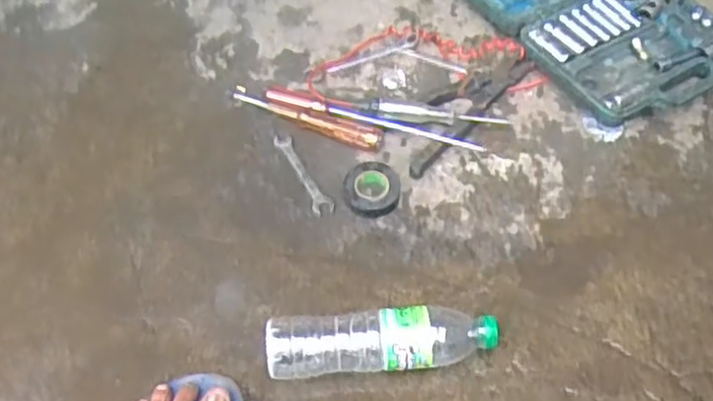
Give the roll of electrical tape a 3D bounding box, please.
[{"bbox_3d":[0.019,-0.014,0.815,0.064,0.021,0.065,-1,58,2],"label":"roll of electrical tape"}]

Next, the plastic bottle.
[{"bbox_3d":[0.025,0.139,0.697,0.221,0.058,0.062,-3,58,1],"label":"plastic bottle"}]

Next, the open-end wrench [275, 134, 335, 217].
[{"bbox_3d":[-0.062,-0.032,0.834,0.025,0.005,0.123,-26,60,-13],"label":"open-end wrench"}]

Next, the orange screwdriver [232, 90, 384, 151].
[{"bbox_3d":[-0.062,-0.097,0.856,0.193,0.019,0.025,18,61,14],"label":"orange screwdriver"}]

